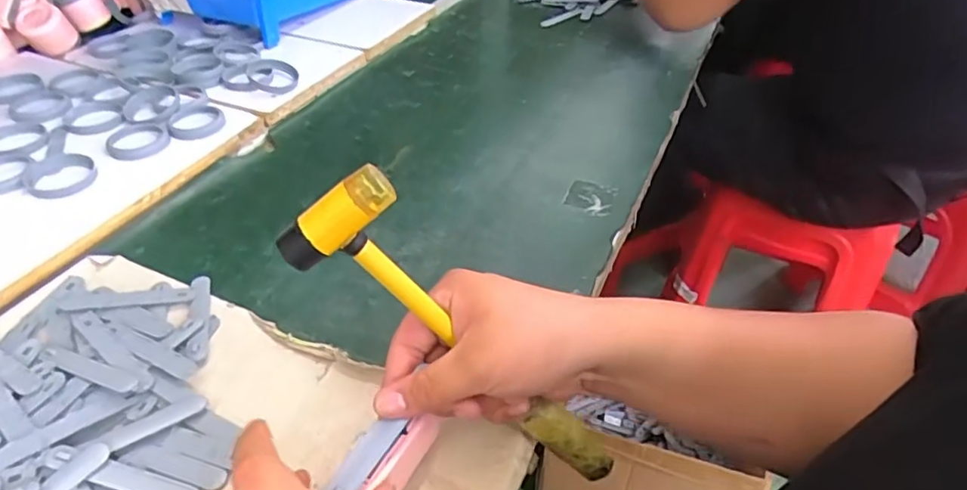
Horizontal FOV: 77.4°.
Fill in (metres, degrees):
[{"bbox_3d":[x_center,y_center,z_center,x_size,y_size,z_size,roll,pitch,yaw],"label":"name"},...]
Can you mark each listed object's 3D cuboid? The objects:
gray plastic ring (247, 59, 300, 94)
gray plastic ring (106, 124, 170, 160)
[{"bbox_3d":[-0.251,-0.202,0.720,0.056,0.018,0.065,-12,45,-16],"label":"gray plastic ring"},{"bbox_3d":[-0.352,-0.110,0.616,0.055,0.009,0.057,-12,45,-16],"label":"gray plastic ring"}]

